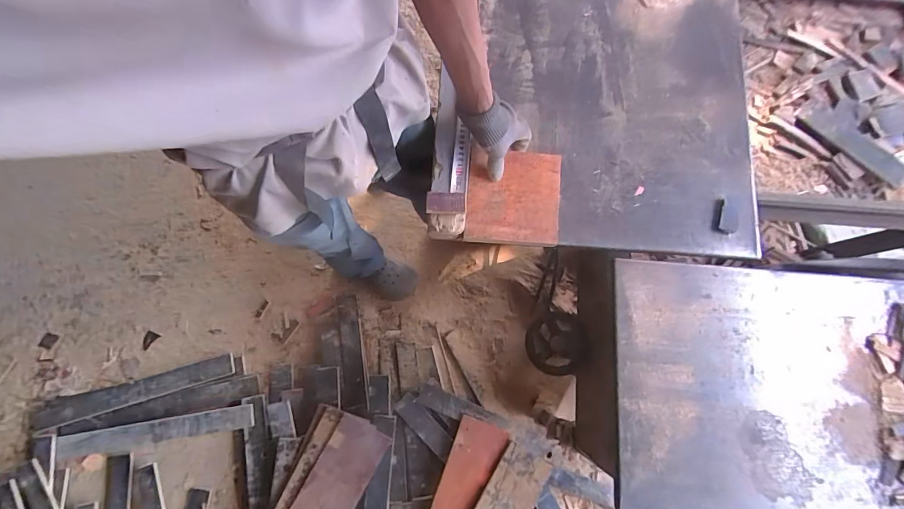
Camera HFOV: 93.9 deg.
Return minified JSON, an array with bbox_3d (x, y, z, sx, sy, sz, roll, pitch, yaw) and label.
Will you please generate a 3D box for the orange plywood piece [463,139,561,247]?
[{"bbox_3d":[0.100,-0.098,0.702,0.154,0.018,0.159,4,78,0],"label":"orange plywood piece"}]

